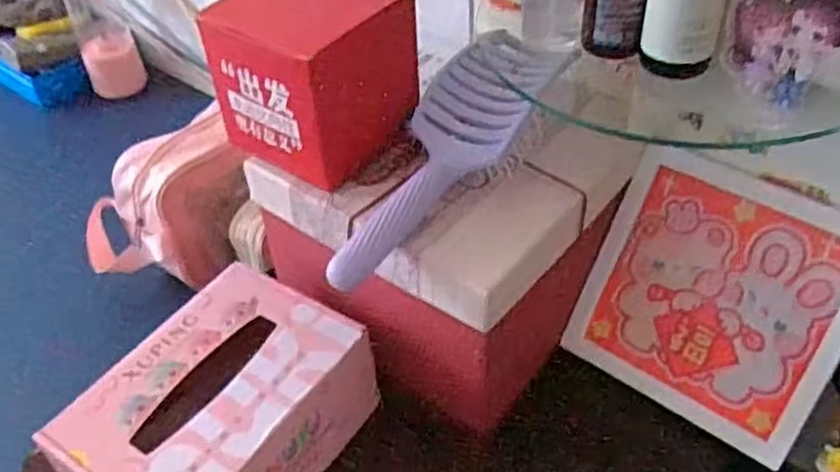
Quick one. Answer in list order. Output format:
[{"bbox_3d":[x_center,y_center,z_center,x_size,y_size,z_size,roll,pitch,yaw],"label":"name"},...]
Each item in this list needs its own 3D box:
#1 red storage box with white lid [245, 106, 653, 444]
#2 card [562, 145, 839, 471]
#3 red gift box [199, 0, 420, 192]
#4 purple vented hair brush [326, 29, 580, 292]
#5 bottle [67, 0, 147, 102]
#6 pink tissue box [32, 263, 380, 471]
[{"bbox_3d":[0.019,0.004,0.584,0.229,0.203,0.184,28,51,28],"label":"red storage box with white lid"},{"bbox_3d":[0.208,0.044,0.531,0.169,0.175,0.014,28,16,31],"label":"card"},{"bbox_3d":[-0.072,-0.115,0.504,0.106,0.105,0.101,25,50,26],"label":"red gift box"},{"bbox_3d":[0.018,-0.057,0.476,0.076,0.046,0.235,23,49,25],"label":"purple vented hair brush"},{"bbox_3d":[-0.442,-0.295,1.036,0.076,0.205,0.064,-21,46,-19],"label":"bottle"},{"bbox_3d":[-0.135,0.123,0.509,0.137,0.080,0.185,24,49,25],"label":"pink tissue box"}]

